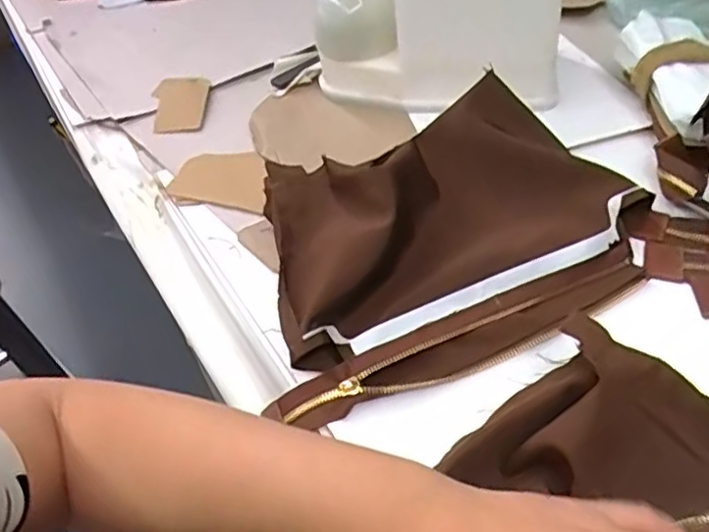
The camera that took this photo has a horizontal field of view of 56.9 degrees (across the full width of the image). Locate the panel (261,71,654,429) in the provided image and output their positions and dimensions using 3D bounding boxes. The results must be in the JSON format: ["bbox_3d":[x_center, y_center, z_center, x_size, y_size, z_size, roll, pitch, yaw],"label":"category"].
[{"bbox_3d":[0.055,-0.030,0.488,0.304,0.072,0.217,-21,45,-13],"label":"panel"}]

